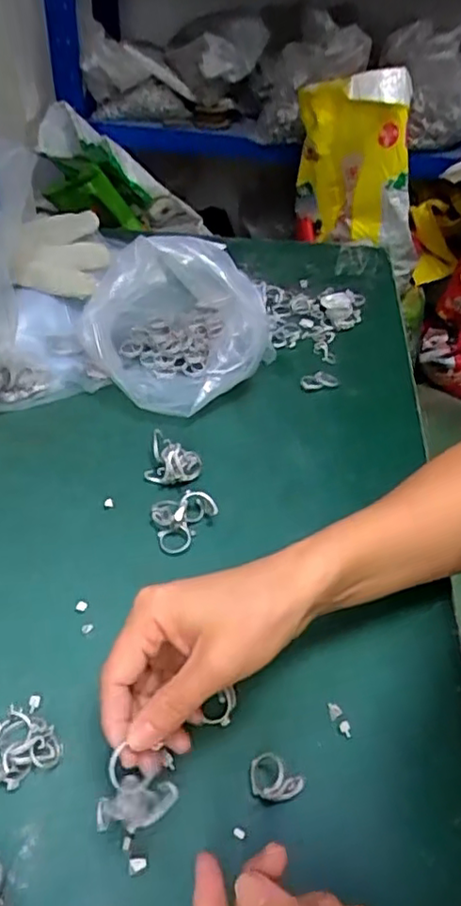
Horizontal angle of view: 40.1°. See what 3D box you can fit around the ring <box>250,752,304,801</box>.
[{"bbox_3d":[0.023,0.169,0.328,0.028,0.014,0.020,22,46,19],"label":"ring"}]

